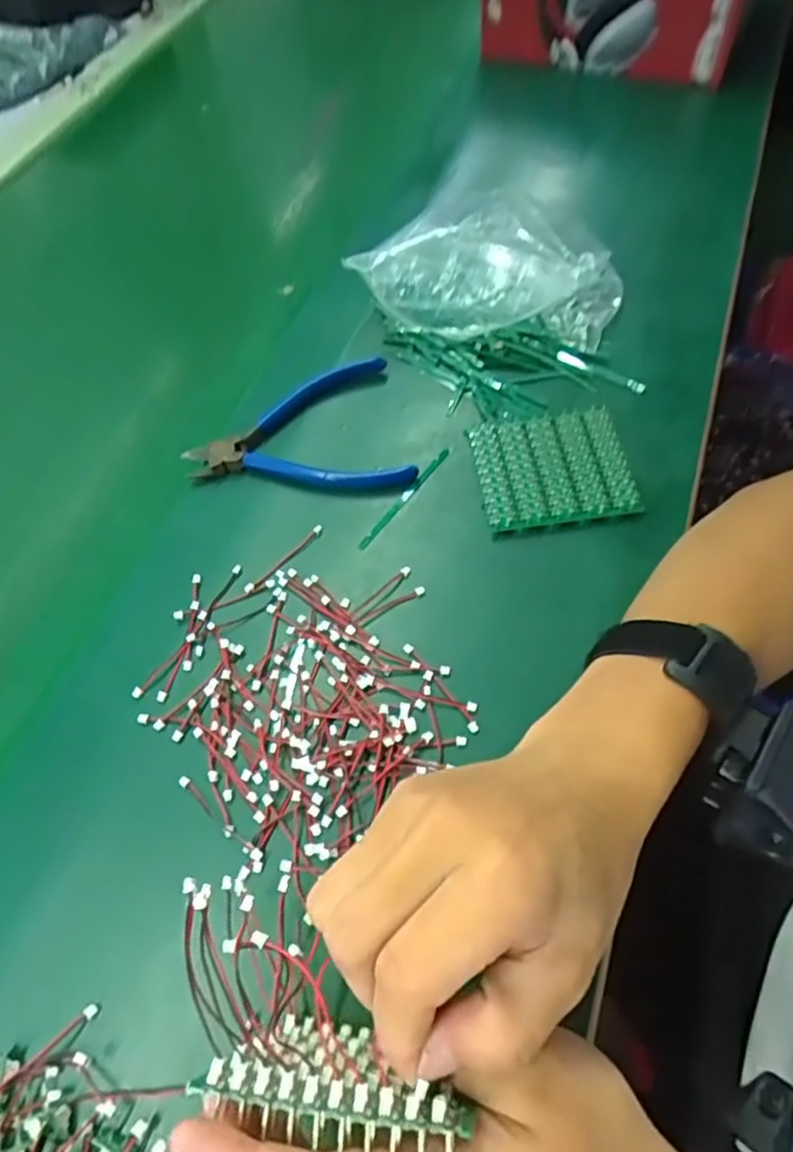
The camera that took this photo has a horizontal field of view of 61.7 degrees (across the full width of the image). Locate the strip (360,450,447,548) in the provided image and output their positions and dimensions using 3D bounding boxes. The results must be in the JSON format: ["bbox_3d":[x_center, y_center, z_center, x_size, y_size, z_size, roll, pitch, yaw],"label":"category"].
[{"bbox_3d":[0.005,-0.049,0.402,0.007,0.004,0.085,30,67,22],"label":"strip"}]

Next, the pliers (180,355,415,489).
[{"bbox_3d":[-0.058,-0.103,0.430,0.144,0.014,0.105,1,59,8],"label":"pliers"}]

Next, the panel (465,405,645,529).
[{"bbox_3d":[0.092,-0.066,0.399,0.085,0.012,0.079,-9,59,2],"label":"panel"}]

